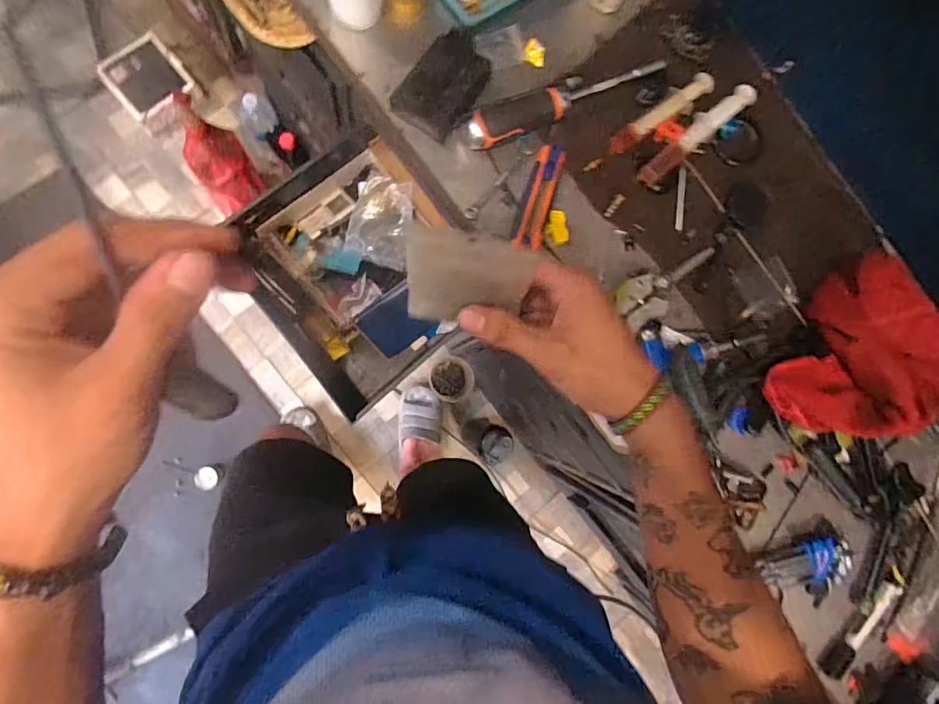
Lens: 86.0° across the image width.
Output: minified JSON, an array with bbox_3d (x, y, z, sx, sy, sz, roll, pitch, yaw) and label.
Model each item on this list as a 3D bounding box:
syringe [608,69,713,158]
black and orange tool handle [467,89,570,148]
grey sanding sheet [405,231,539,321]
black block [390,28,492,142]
[{"bbox_3d":[0.216,-0.267,0.562,0.138,0.017,0.029,-37,93,-10],"label":"syringe"},{"bbox_3d":[0.047,-0.249,0.536,0.107,0.035,0.041,-23,91,-5],"label":"black and orange tool handle"},{"bbox_3d":[-0.002,-0.047,0.324,0.077,0.008,0.065,4,132,-1],"label":"grey sanding sheet"},{"bbox_3d":[-0.028,-0.276,0.525,0.065,0.036,0.096,40,81,-5],"label":"black block"}]

